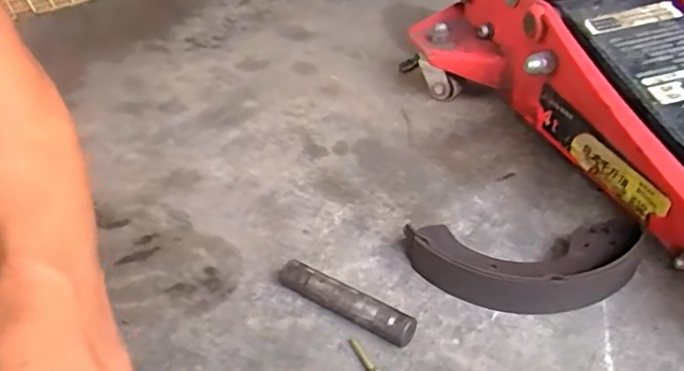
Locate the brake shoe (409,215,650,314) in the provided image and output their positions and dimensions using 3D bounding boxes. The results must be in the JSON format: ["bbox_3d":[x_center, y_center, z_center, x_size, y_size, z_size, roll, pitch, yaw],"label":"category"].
[{"bbox_3d":[0.157,0.064,0.485,0.199,0.048,0.089,0,39,5],"label":"brake shoe"}]

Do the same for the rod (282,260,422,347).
[{"bbox_3d":[0.002,0.099,0.471,0.128,0.026,0.020,22,46,29],"label":"rod"}]

